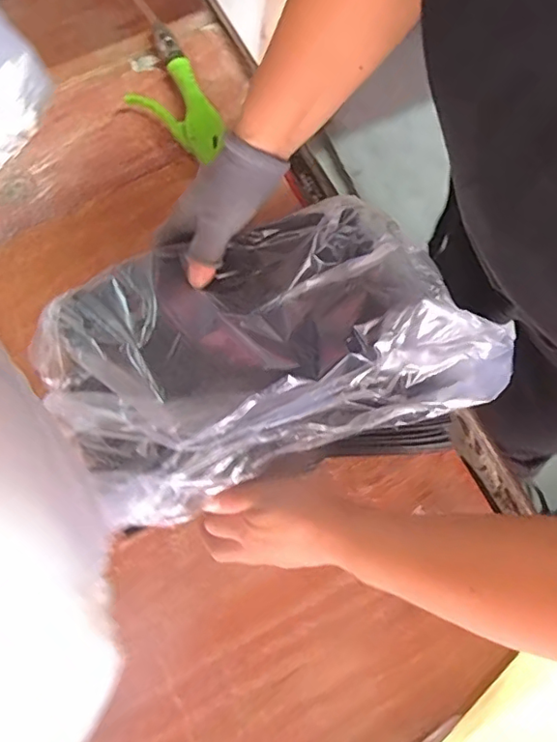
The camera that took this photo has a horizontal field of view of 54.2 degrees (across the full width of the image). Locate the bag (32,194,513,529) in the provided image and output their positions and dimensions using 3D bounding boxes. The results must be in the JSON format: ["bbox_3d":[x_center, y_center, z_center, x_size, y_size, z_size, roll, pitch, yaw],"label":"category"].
[{"bbox_3d":[-0.003,-0.024,0.417,0.332,0.082,0.192,-22,76,-5],"label":"bag"}]

